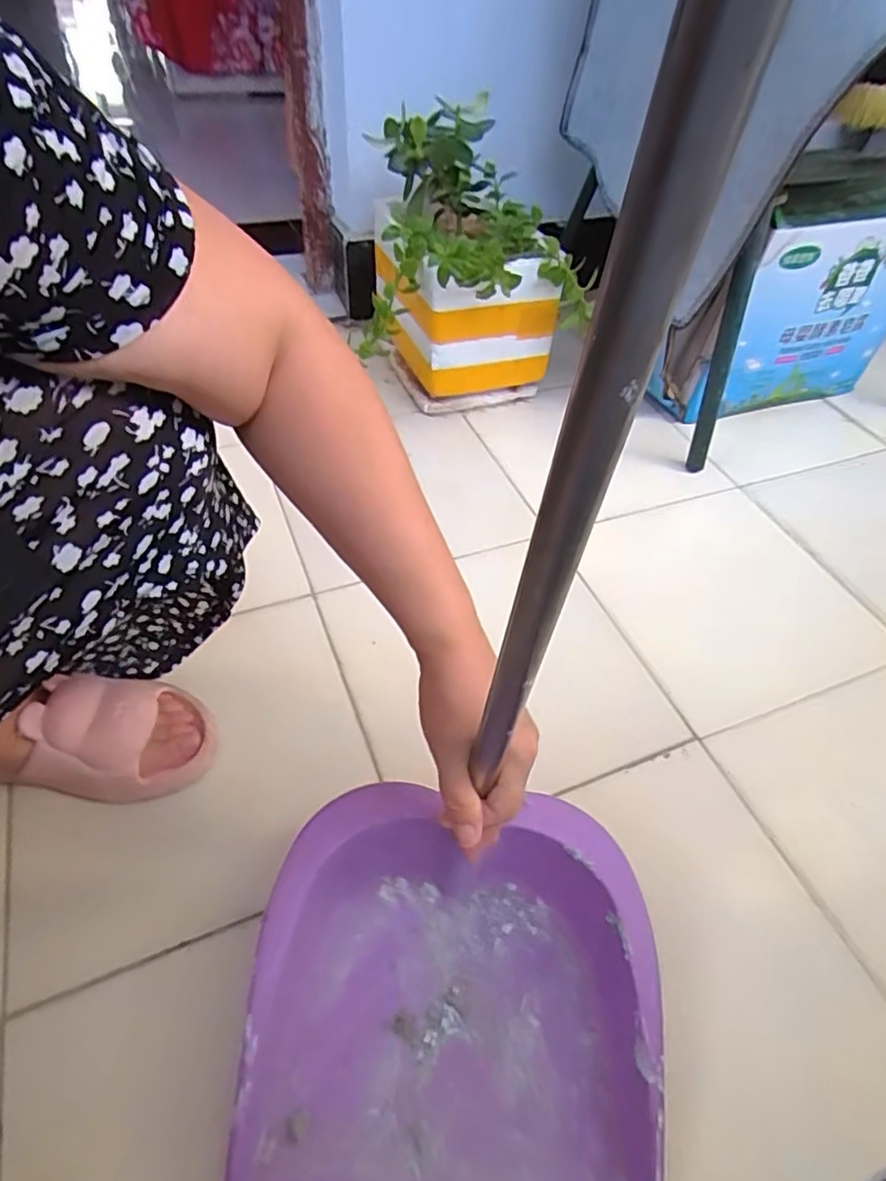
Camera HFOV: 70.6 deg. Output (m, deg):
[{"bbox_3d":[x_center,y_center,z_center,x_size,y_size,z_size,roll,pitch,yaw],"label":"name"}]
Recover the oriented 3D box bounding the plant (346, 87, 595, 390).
[{"bbox_3d":[0.023,-0.468,0.884,0.263,0.285,0.322,-10,51,-15],"label":"plant"}]

